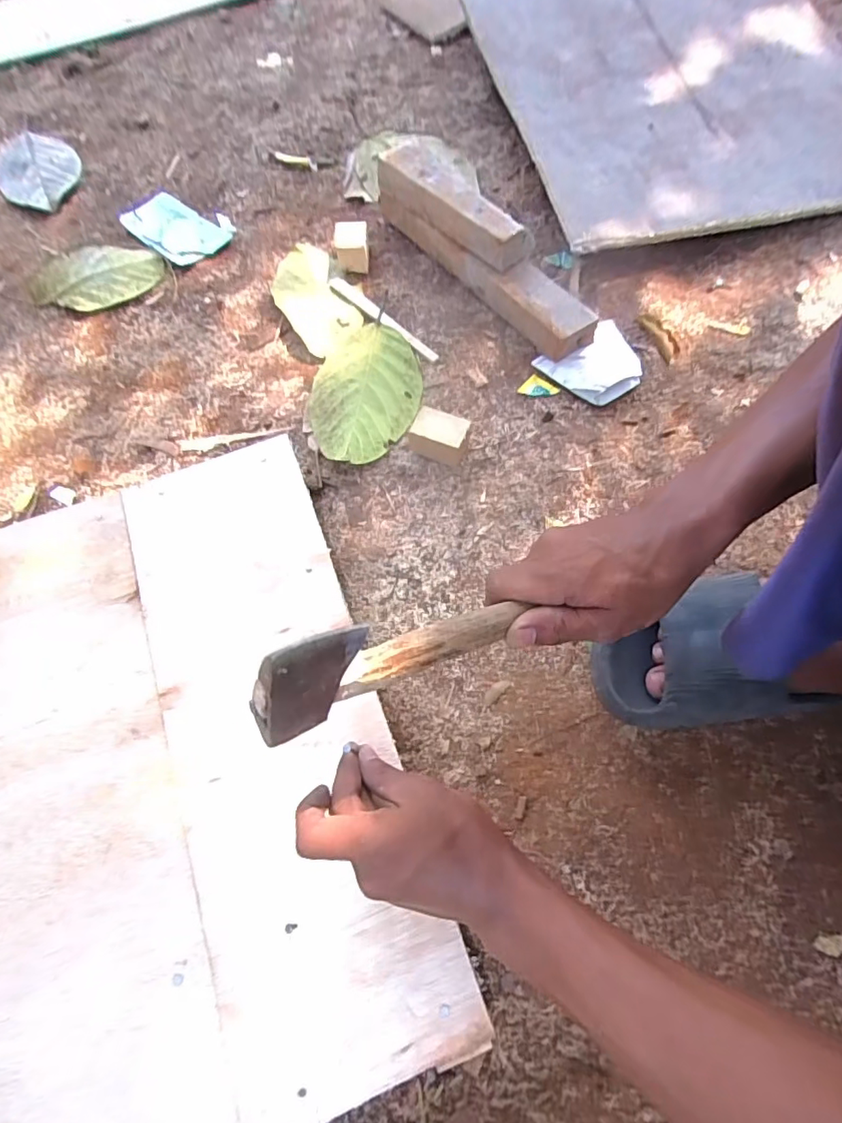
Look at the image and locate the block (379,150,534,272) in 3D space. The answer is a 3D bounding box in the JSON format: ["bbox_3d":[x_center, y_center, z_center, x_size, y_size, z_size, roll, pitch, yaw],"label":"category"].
[{"bbox_3d":[0.037,-0.422,0.639,0.059,0.047,0.225,-39,71,-13],"label":"block"}]

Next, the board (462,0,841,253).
[{"bbox_3d":[0.378,-0.713,0.773,0.536,0.025,0.668,-12,70,-6],"label":"board"}]

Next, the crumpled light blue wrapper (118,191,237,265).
[{"bbox_3d":[-0.330,-0.462,0.725,0.140,0.027,0.097,37,73,16],"label":"crumpled light blue wrapper"}]

